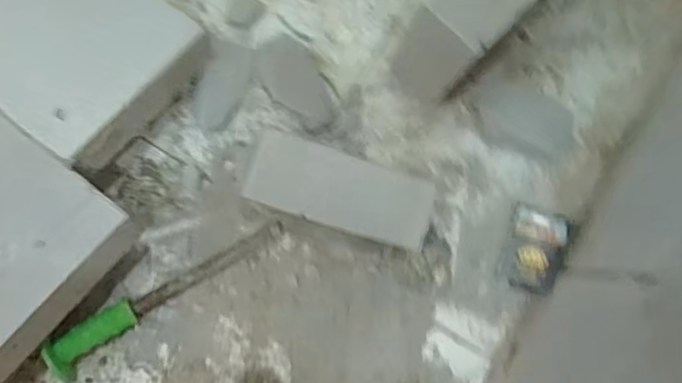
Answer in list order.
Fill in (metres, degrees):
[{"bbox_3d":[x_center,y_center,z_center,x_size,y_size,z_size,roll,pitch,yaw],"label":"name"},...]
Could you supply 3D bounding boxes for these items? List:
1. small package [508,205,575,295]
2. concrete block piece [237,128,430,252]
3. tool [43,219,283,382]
[{"bbox_3d":[0.232,0.071,0.710,0.065,0.010,0.095,15,90,20],"label":"small package"},{"bbox_3d":[-0.002,-0.002,0.703,0.219,0.036,0.086,18,82,14],"label":"concrete block piece"},{"bbox_3d":[-0.194,0.111,0.676,0.285,0.048,0.041,-34,87,-8],"label":"tool"}]

